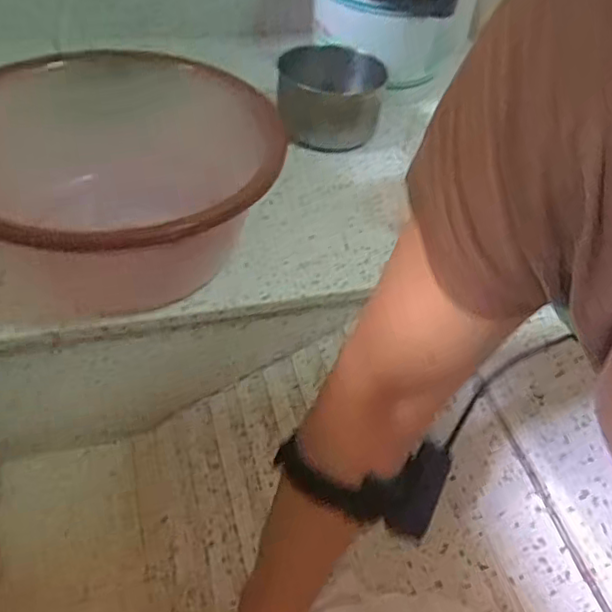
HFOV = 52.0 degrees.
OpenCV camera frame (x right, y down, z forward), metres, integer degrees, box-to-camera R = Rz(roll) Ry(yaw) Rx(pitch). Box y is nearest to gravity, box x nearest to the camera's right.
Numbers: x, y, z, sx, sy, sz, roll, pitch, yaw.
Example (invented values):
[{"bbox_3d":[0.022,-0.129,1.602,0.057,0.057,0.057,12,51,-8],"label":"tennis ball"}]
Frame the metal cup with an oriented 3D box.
[{"bbox_3d":[0.028,-0.263,0.798,0.135,0.079,0.131,4,45,-3],"label":"metal cup"}]

